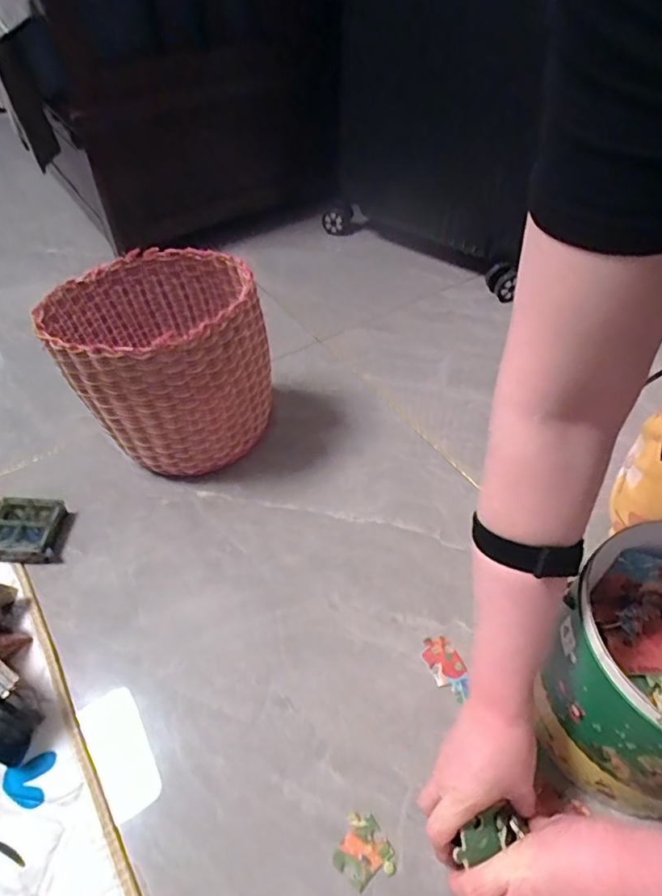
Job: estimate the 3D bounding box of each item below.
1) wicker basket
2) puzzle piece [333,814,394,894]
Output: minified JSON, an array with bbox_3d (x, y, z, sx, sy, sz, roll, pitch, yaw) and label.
[{"bbox_3d":[-0.204,-0.095,0.679,0.226,0.235,0.195,-26,53,-21],"label":"wicker basket"},{"bbox_3d":[0.026,0.334,0.439,0.044,0.004,0.048,-29,54,-23],"label":"puzzle piece"}]

